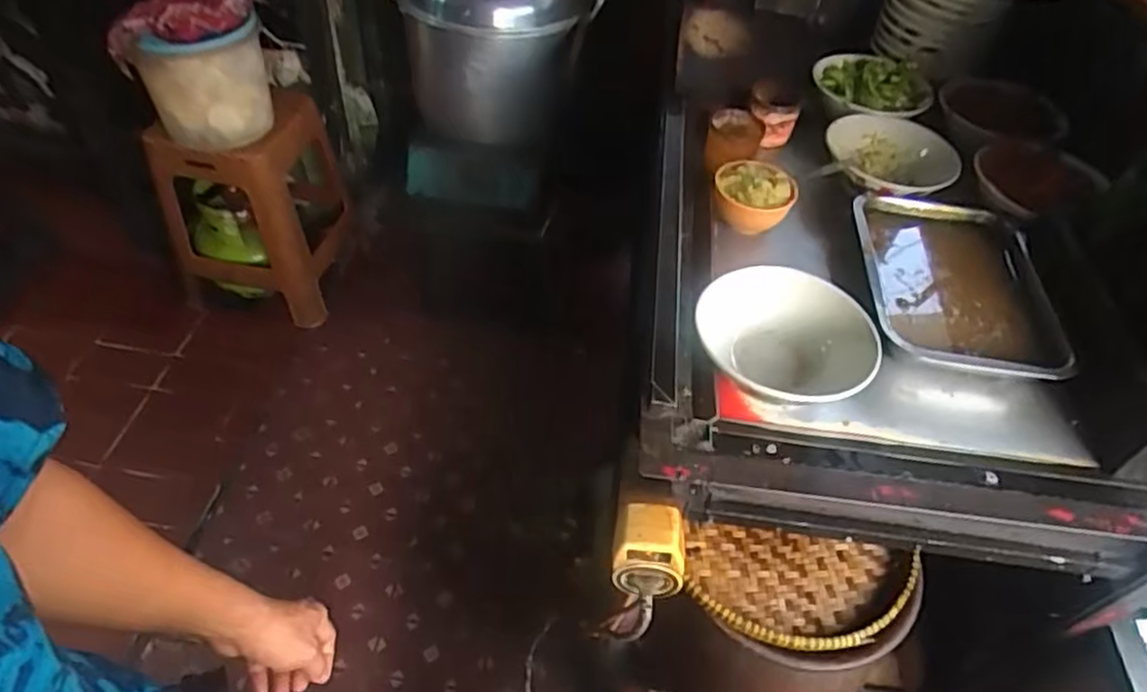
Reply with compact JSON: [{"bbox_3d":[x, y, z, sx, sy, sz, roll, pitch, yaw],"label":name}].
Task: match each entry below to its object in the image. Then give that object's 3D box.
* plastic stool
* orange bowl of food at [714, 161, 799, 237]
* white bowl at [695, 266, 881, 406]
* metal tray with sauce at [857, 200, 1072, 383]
[{"bbox_3d":[-0.770,-0.335,1.665,0.354,0.464,0.360,4,50,-1],"label":"plastic stool"},{"bbox_3d":[0.196,-0.166,0.763,0.084,0.064,0.070,16,51,9],"label":"orange bowl of food"},{"bbox_3d":[0.187,-0.003,0.624,0.149,0.047,0.141,2,51,-2],"label":"white bowl"},{"bbox_3d":[0.383,-0.063,0.710,0.171,0.036,0.224,10,51,4],"label":"metal tray with sauce"}]

